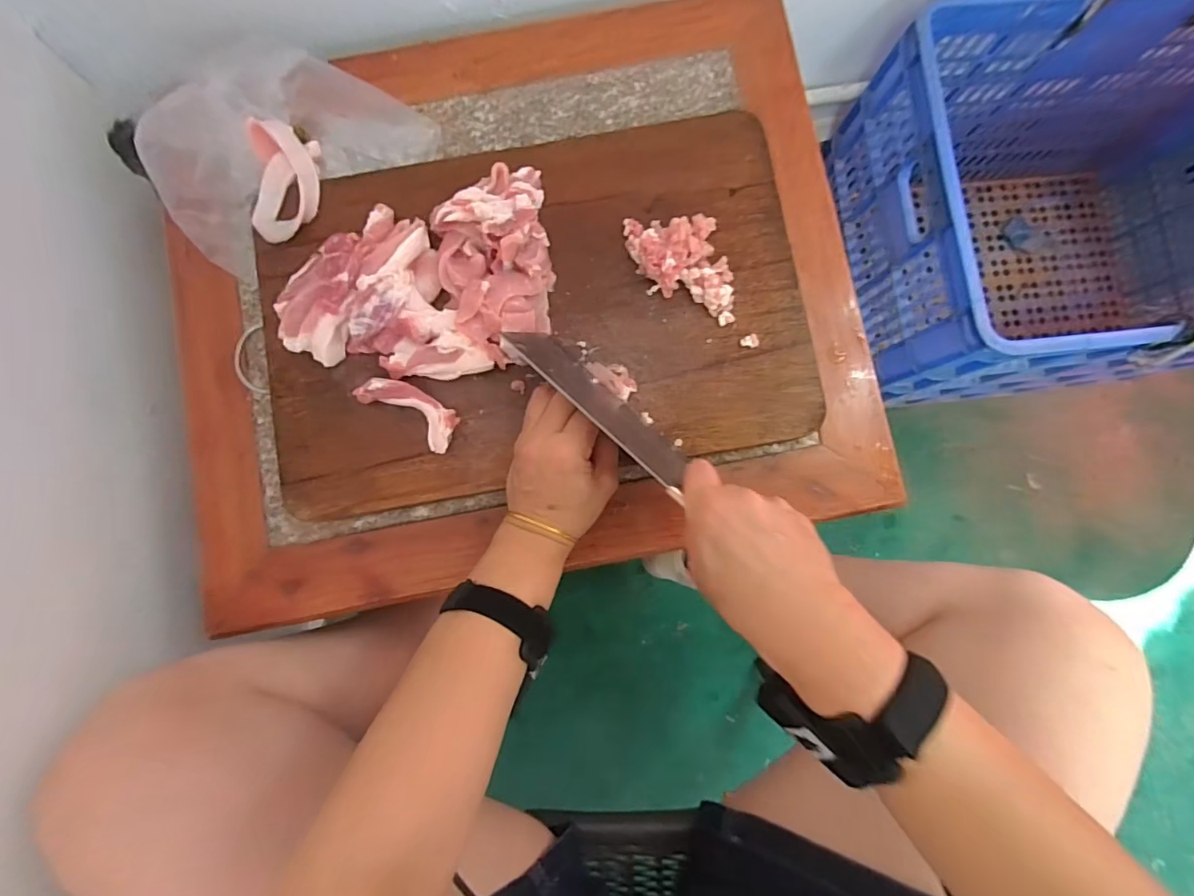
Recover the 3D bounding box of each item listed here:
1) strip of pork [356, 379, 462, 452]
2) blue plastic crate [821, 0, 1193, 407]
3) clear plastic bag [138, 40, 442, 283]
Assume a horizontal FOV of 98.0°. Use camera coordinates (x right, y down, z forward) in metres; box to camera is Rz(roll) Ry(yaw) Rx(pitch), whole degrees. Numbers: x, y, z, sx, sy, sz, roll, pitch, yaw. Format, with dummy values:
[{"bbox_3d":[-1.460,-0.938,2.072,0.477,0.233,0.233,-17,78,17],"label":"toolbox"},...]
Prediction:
[{"bbox_3d":[-0.154,-0.031,0.426,0.085,0.020,0.035,30,84,3],"label":"strip of pork"},{"bbox_3d":[0.679,-0.322,0.772,0.604,0.396,0.443,-8,83,-1],"label":"blue plastic crate"},{"bbox_3d":[-0.296,-0.287,0.483,0.241,0.060,0.179,-37,85,-4],"label":"clear plastic bag"}]

